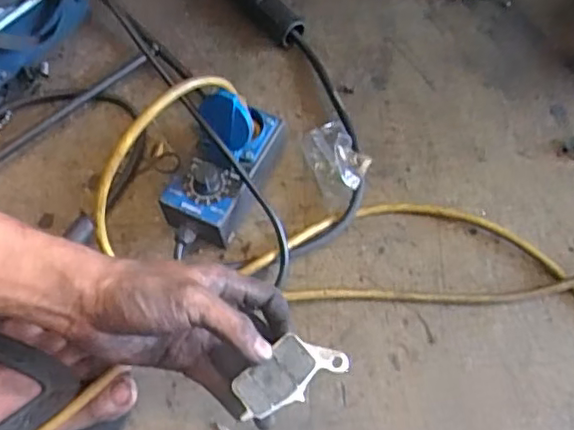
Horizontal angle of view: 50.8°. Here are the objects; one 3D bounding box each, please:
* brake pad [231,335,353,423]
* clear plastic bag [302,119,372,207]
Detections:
[{"bbox_3d":[0.001,0.096,0.373,0.068,0.010,0.034,-30,67,-10],"label":"brake pad"},{"bbox_3d":[0.047,-0.045,0.532,0.044,0.030,0.073,-19,65,-8],"label":"clear plastic bag"}]

